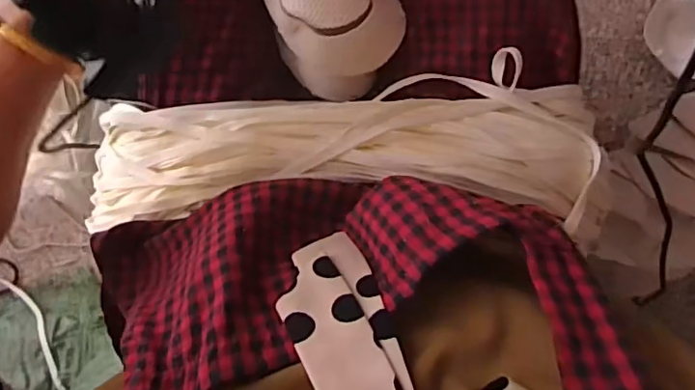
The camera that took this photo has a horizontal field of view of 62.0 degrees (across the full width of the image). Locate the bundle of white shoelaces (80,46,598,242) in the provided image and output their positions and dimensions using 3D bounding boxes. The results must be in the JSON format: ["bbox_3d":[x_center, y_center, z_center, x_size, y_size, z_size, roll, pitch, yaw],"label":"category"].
[{"bbox_3d":[-0.006,-0.027,0.391,0.372,0.065,0.109,1,89,4],"label":"bundle of white shoelaces"}]

